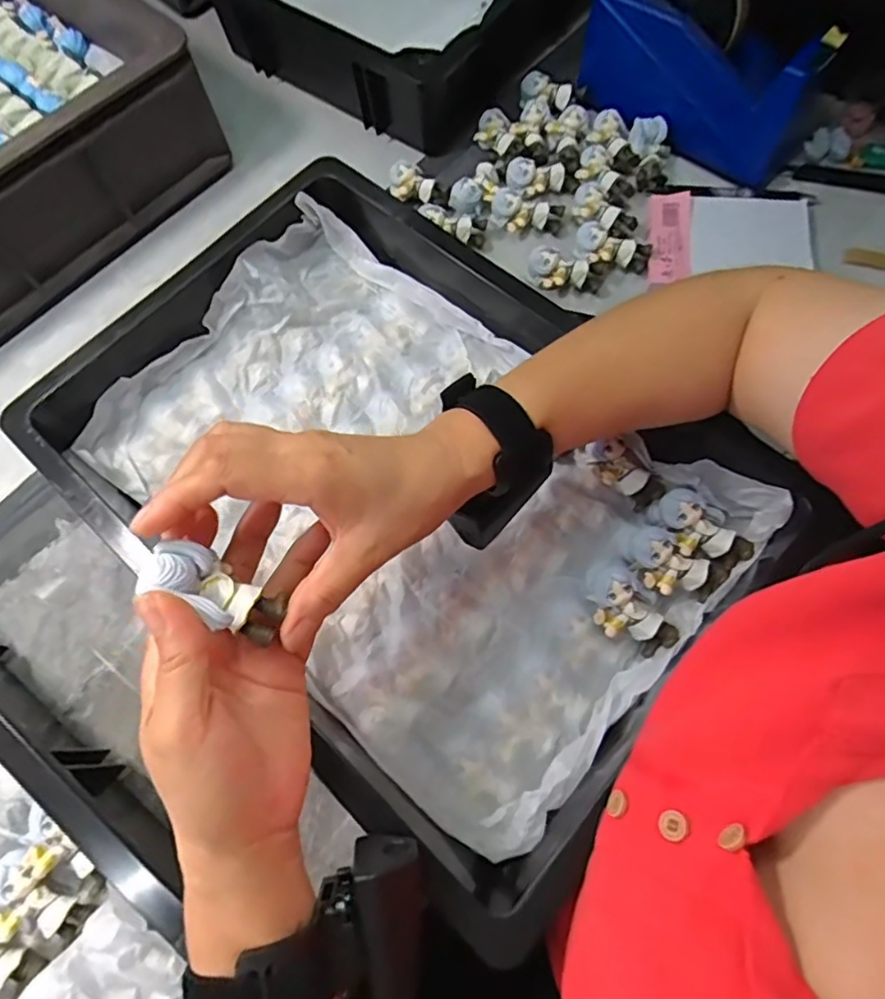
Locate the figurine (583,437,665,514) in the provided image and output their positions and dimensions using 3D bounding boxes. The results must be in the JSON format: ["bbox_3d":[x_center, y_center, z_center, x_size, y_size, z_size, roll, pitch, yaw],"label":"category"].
[{"bbox_3d":[0.122,-0.018,0.403,0.051,0.020,0.028,39,75,0],"label":"figurine"}]

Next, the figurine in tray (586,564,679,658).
[{"bbox_3d":[0.113,0.069,0.367,0.036,0.026,0.059,-39,73,-11],"label":"figurine in tray"}]

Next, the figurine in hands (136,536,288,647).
[{"bbox_3d":[-0.094,0.038,0.252,0.058,0.021,0.023,34,71,-22],"label":"figurine in hands"}]

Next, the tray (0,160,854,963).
[{"bbox_3d":[-0.028,-0.012,0.391,0.407,0.083,0.288,40,76,15],"label":"tray"}]

